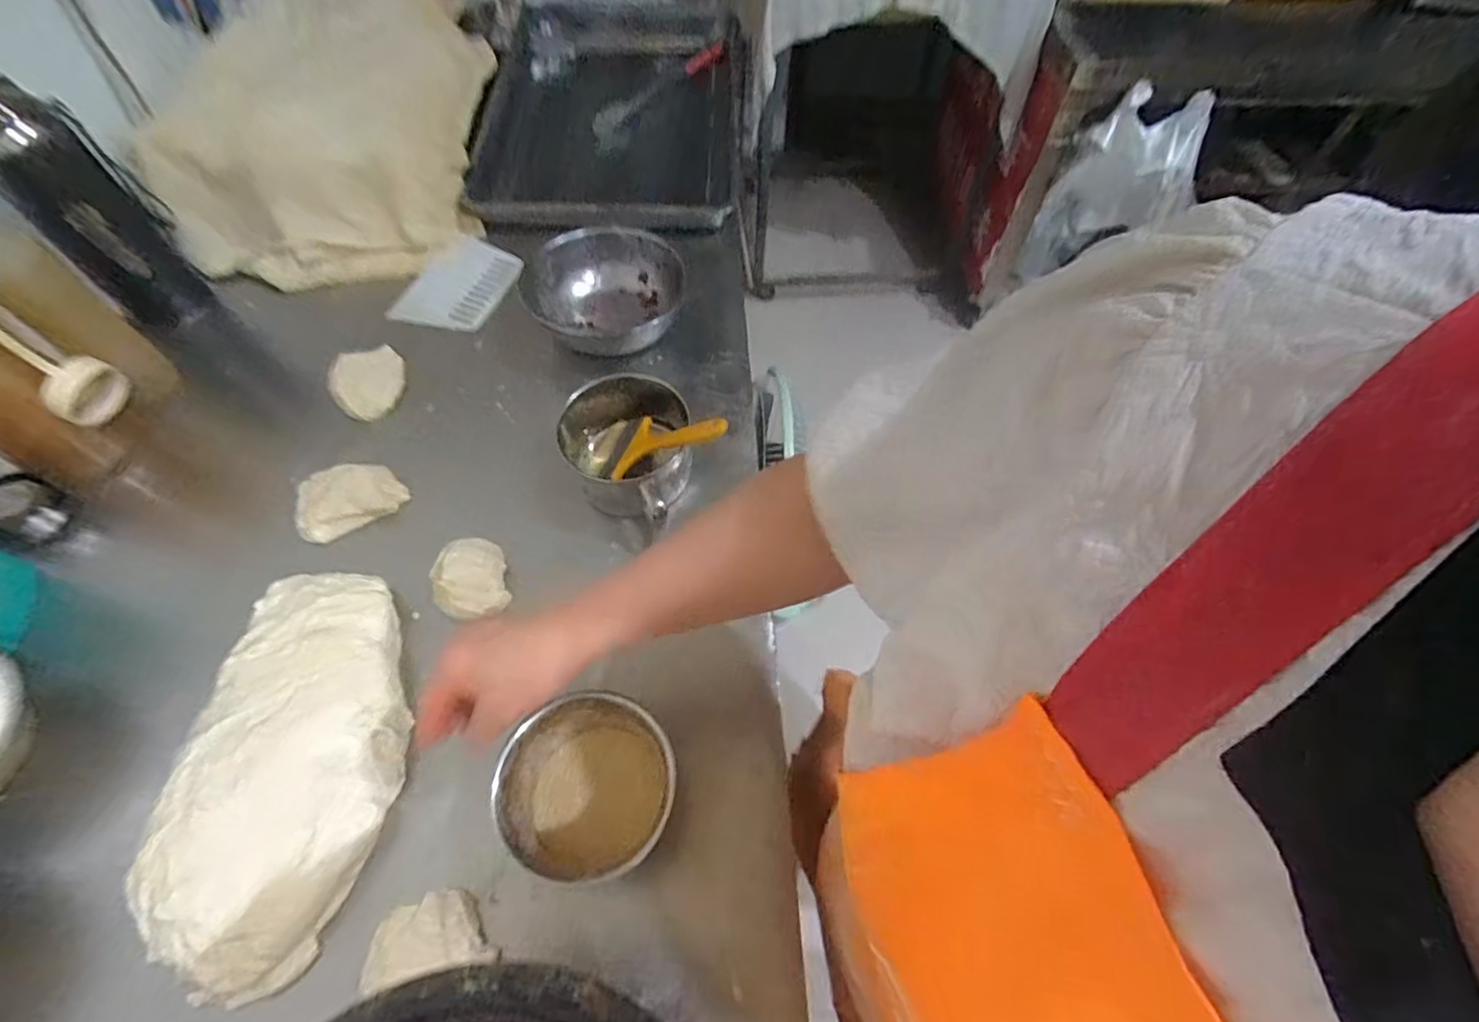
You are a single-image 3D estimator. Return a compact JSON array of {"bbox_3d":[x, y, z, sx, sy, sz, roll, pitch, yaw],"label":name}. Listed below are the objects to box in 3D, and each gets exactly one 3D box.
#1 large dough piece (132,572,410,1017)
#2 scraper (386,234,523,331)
[{"bbox_3d":[-0.369,0.202,0.526,0.168,0.042,0.324,3,59,1],"label":"large dough piece"},{"bbox_3d":[-0.336,-0.270,0.769,0.099,0.015,0.143,29,69,3],"label":"scraper"}]

